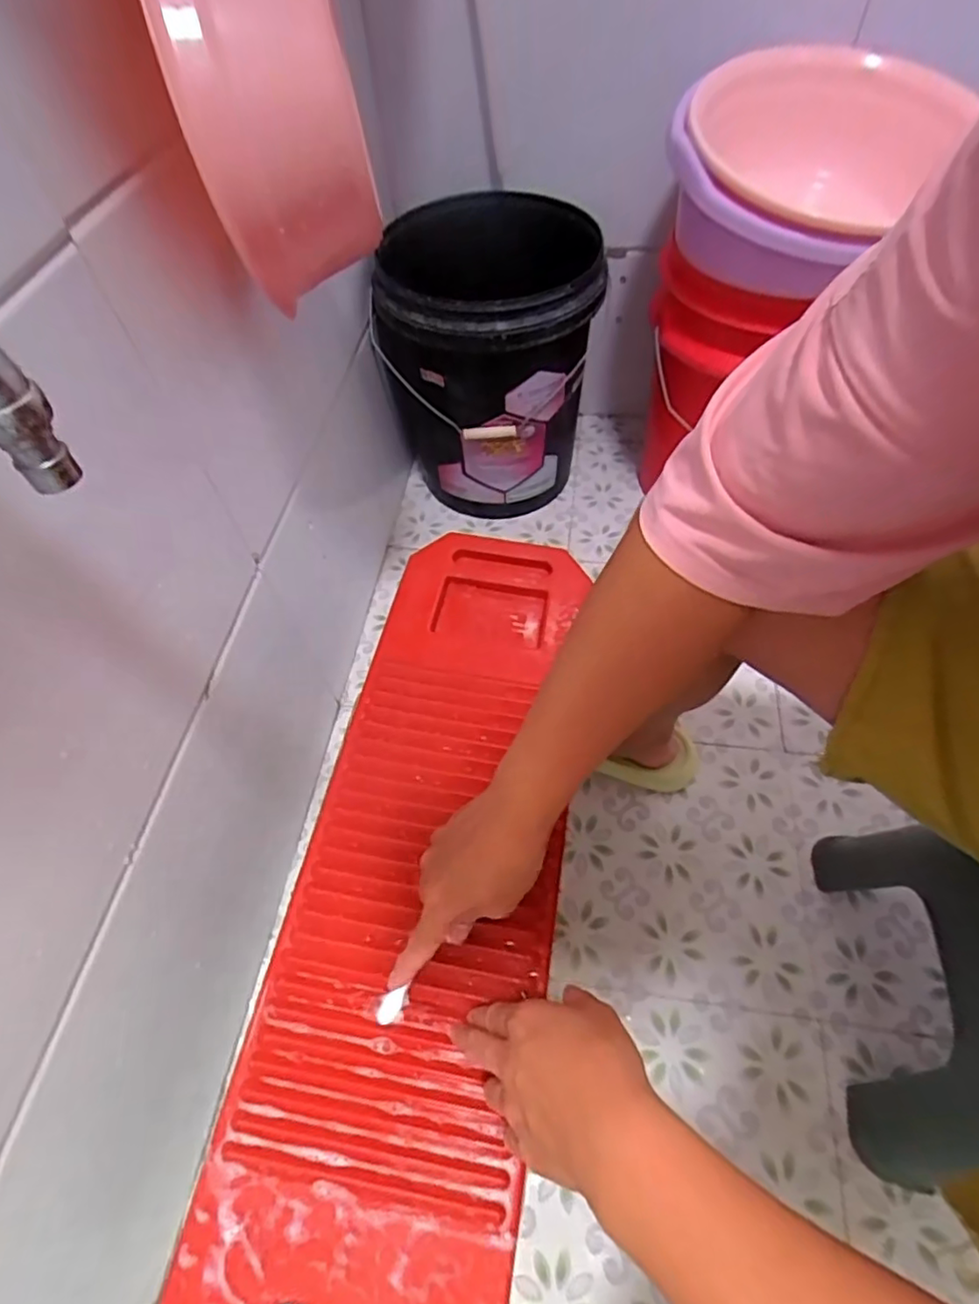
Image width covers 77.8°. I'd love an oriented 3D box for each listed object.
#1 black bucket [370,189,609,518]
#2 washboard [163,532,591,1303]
[{"bbox_3d":[-0.003,-0.446,0.979,0.307,0.382,0.330,-1,57,2],"label":"black bucket"},{"bbox_3d":[-0.043,0.146,0.490,0.194,0.030,0.641,6,58,6],"label":"washboard"}]

